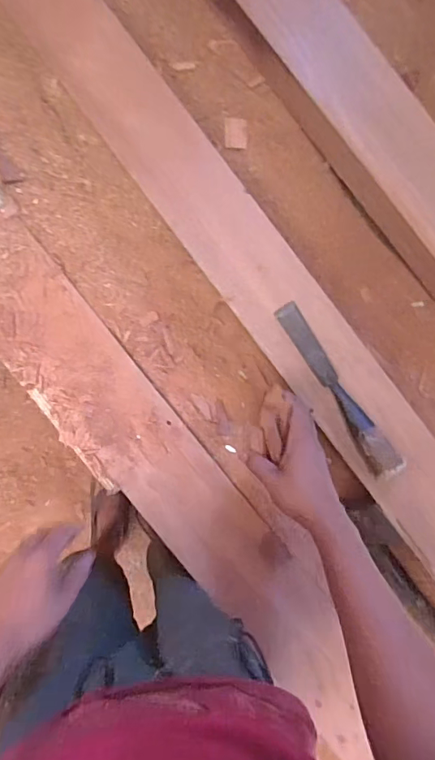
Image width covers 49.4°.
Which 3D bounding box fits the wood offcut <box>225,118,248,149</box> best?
[{"bbox_3d":[0.026,-0.349,0.669,0.031,0.004,0.042,1,86,-7],"label":"wood offcut"}]

